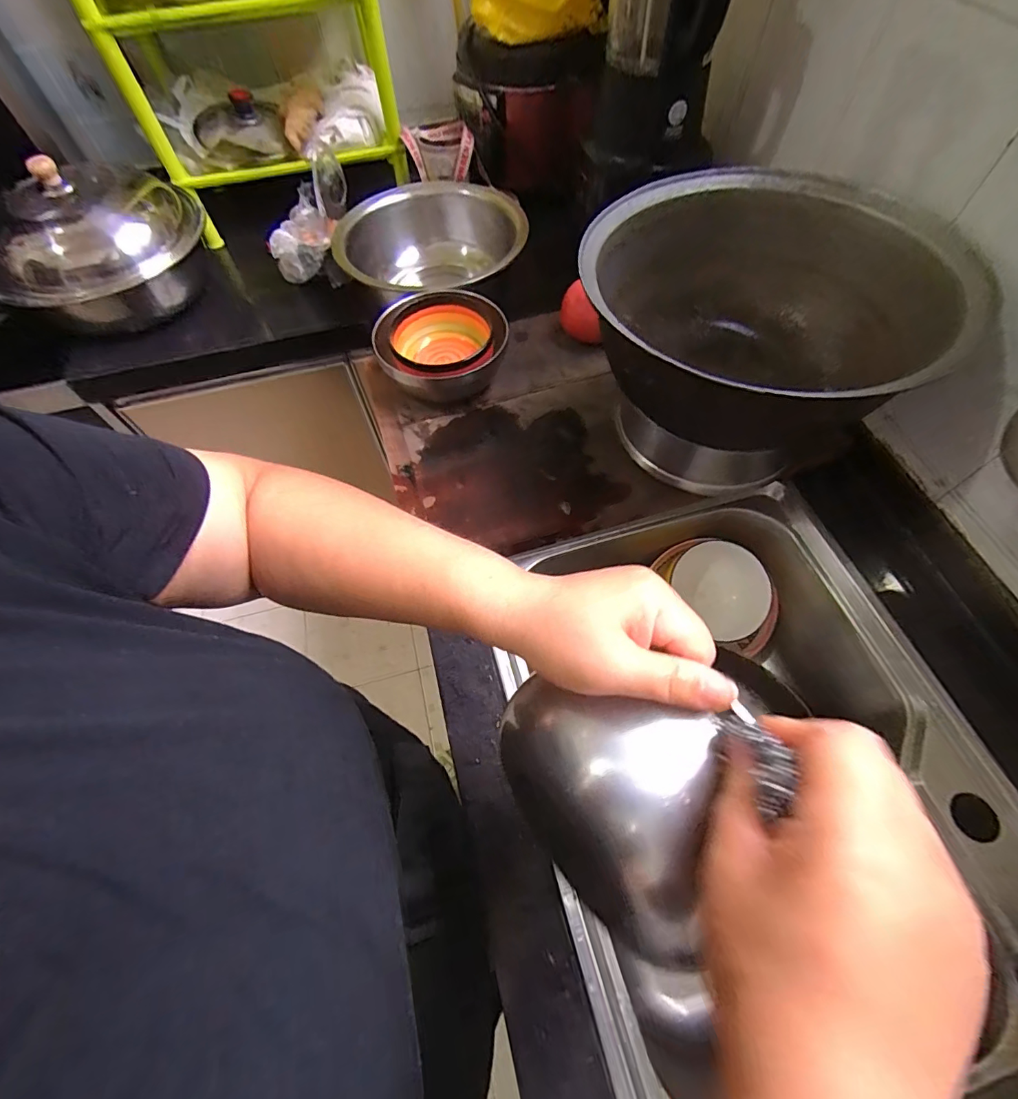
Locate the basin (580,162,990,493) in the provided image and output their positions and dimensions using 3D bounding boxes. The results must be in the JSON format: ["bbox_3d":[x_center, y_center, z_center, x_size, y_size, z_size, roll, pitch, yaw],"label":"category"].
[{"bbox_3d":[0.237,-0.250,0.503,0.321,0.134,0.321,5,61,6],"label":"basin"}]

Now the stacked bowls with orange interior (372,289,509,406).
[{"bbox_3d":[-0.091,-0.270,0.651,0.167,0.080,0.154,-1,61,2],"label":"stacked bowls with orange interior"}]

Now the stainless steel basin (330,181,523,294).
[{"bbox_3d":[-0.126,-0.473,0.776,0.281,0.117,0.265,-1,61,2],"label":"stainless steel basin"}]

